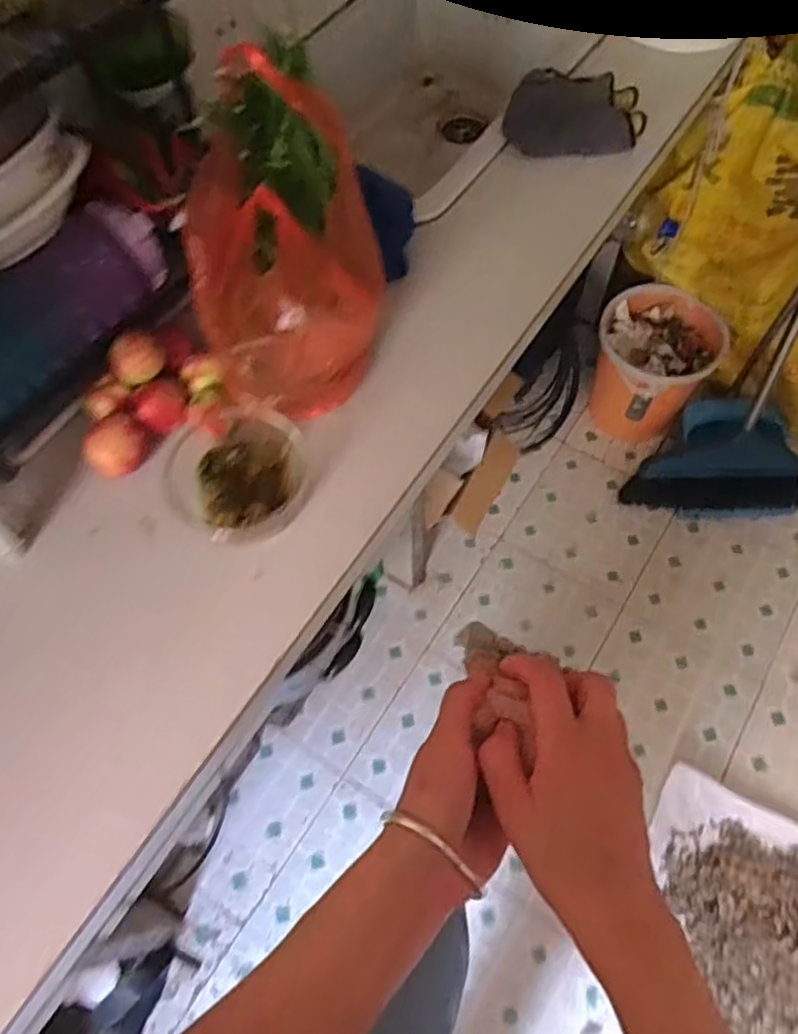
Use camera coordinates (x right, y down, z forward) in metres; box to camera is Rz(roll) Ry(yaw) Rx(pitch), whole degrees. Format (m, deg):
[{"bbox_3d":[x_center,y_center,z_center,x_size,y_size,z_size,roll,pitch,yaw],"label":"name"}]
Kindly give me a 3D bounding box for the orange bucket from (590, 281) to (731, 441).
[{"bbox_3d":[0.549,-0.316,1.525,0.247,0.290,0.239,-1,63,1],"label":"orange bucket"}]

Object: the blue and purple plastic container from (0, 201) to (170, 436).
[{"bbox_3d":[-0.362,-0.214,0.700,0.074,0.093,0.258,33,69,17],"label":"blue and purple plastic container"}]

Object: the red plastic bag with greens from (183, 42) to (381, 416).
[{"bbox_3d":[-0.112,-0.275,0.683,0.167,0.225,0.265,-7,63,-2],"label":"red plastic bag with greens"}]

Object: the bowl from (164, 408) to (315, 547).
[{"bbox_3d":[-0.167,-0.042,0.694,0.139,0.047,0.132,-1,63,1],"label":"bowl"}]

